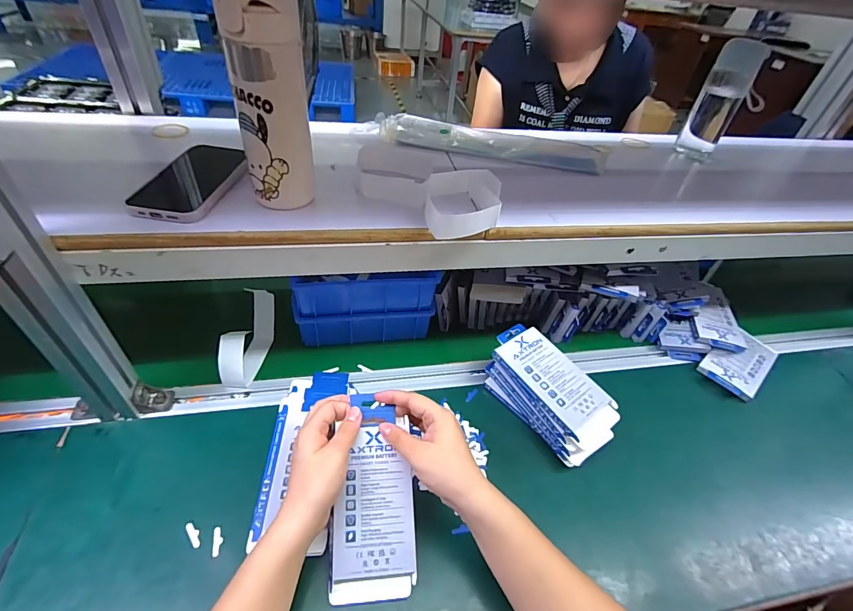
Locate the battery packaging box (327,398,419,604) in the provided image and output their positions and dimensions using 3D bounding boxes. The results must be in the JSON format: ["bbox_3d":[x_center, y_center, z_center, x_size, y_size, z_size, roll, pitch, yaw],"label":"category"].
[{"bbox_3d":[-0.051,0.188,0.408,0.078,0.013,0.185,2,69,-6],"label":"battery packaging box"}]

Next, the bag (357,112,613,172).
[{"bbox_3d":[0.084,-0.240,0.596,0.352,0.030,0.067,10,43,3],"label":"bag"}]

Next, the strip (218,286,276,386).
[{"bbox_3d":[-0.245,0.047,0.554,0.039,0.072,0.124,9,43,2],"label":"strip"}]

